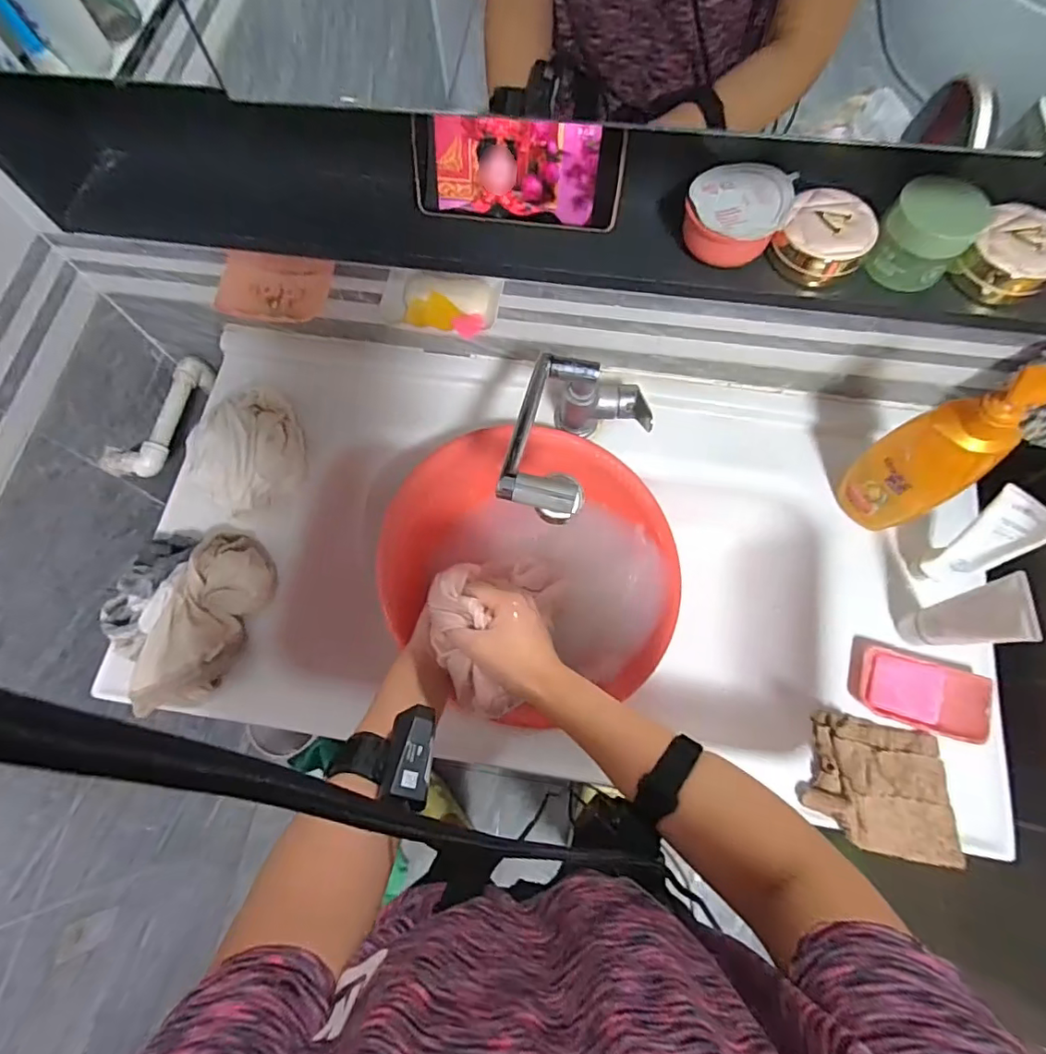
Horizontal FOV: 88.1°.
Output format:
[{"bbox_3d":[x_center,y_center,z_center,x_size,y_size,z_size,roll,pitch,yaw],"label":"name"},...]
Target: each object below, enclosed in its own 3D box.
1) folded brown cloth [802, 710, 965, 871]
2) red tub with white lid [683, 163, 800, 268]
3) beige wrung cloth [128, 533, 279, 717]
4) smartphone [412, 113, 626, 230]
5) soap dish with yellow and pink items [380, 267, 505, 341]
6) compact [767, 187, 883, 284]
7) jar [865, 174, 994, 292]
[{"bbox_3d":[0.372,0.269,0.563,0.136,0.026,0.121,13,72,6],"label":"folded brown cloth"},{"bbox_3d":[0.165,-0.242,0.427,0.073,0.050,0.065,23,73,9],"label":"red tub with white lid"},{"bbox_3d":[-0.365,0.111,0.629,0.083,0.064,0.210,14,72,6],"label":"beige wrung cloth"},{"bbox_3d":[-0.006,-0.284,0.437,0.168,0.071,0.010,9,41,8],"label":"smartphone"},{"bbox_3d":[-0.090,-0.246,0.591,0.127,0.026,0.081,10,72,5],"label":"soap dish with yellow and pink items"},{"bbox_3d":[0.239,-0.231,0.433,0.067,0.039,0.062,23,73,9],"label":"compact"},{"bbox_3d":[0.299,-0.217,0.404,0.058,0.058,0.049,37,76,13],"label":"jar"}]

